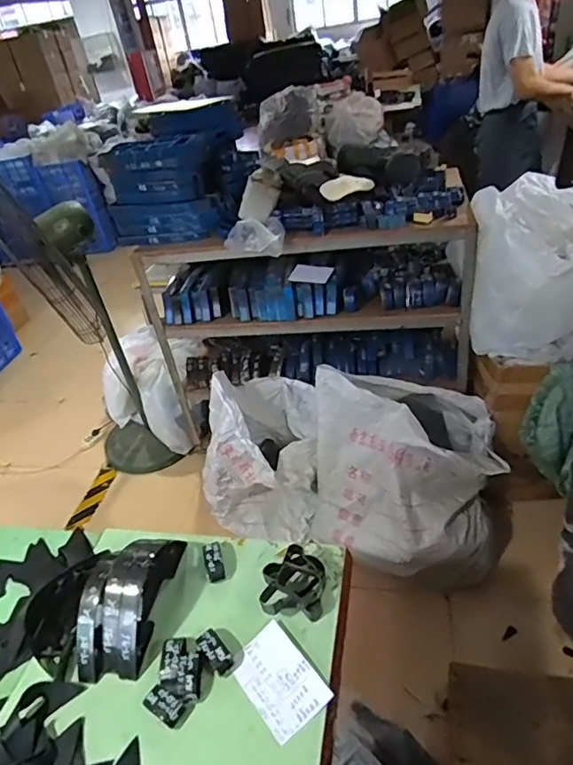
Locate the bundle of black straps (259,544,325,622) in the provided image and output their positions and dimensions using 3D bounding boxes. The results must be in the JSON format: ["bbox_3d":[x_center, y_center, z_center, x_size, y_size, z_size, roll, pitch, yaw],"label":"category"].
[{"bbox_3d":[0.013,0.362,0.925,0.111,0.067,0.123,1,40,1],"label":"bundle of black straps"}]

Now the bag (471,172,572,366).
[{"bbox_3d":[0.770,-0.321,1.581,0.436,0.480,0.309,2,40,3],"label":"bag"}]

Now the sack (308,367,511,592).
[{"bbox_3d":[0.371,0.299,1.689,0.645,0.486,0.503,4,40,5],"label":"sack"}]

